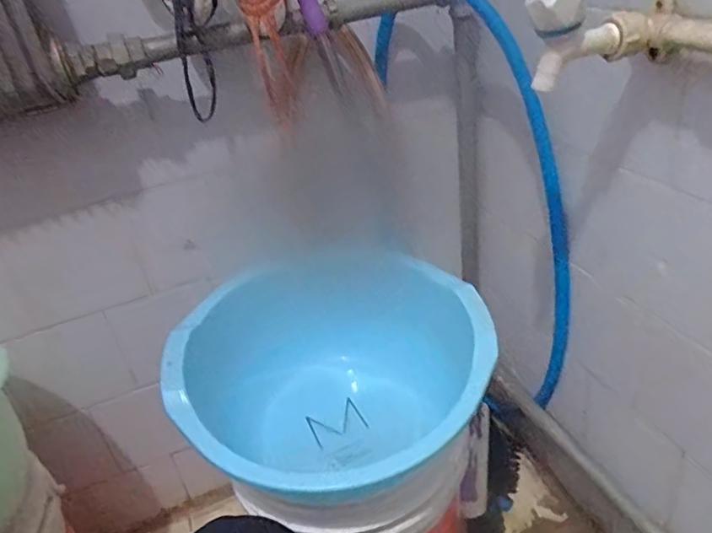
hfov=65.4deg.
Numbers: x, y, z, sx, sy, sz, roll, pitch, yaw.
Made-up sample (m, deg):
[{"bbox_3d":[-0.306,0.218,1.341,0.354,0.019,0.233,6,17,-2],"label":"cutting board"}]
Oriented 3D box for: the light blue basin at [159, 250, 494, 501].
[{"bbox_3d":[-0.017,0.160,0.651,0.353,0.192,0.288,-8,32,2],"label":"light blue basin"}]

